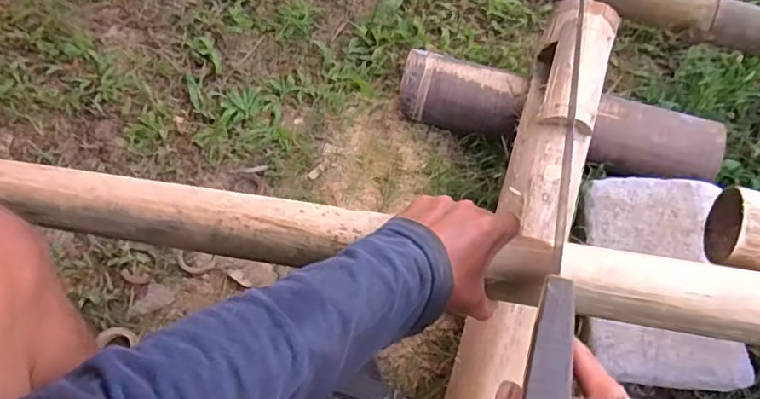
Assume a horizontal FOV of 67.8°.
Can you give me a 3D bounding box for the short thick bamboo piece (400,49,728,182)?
[{"bbox_3d":[0.243,-0.109,0.802,0.438,0.081,0.106,14,61,4],"label":"short thick bamboo piece"}]

